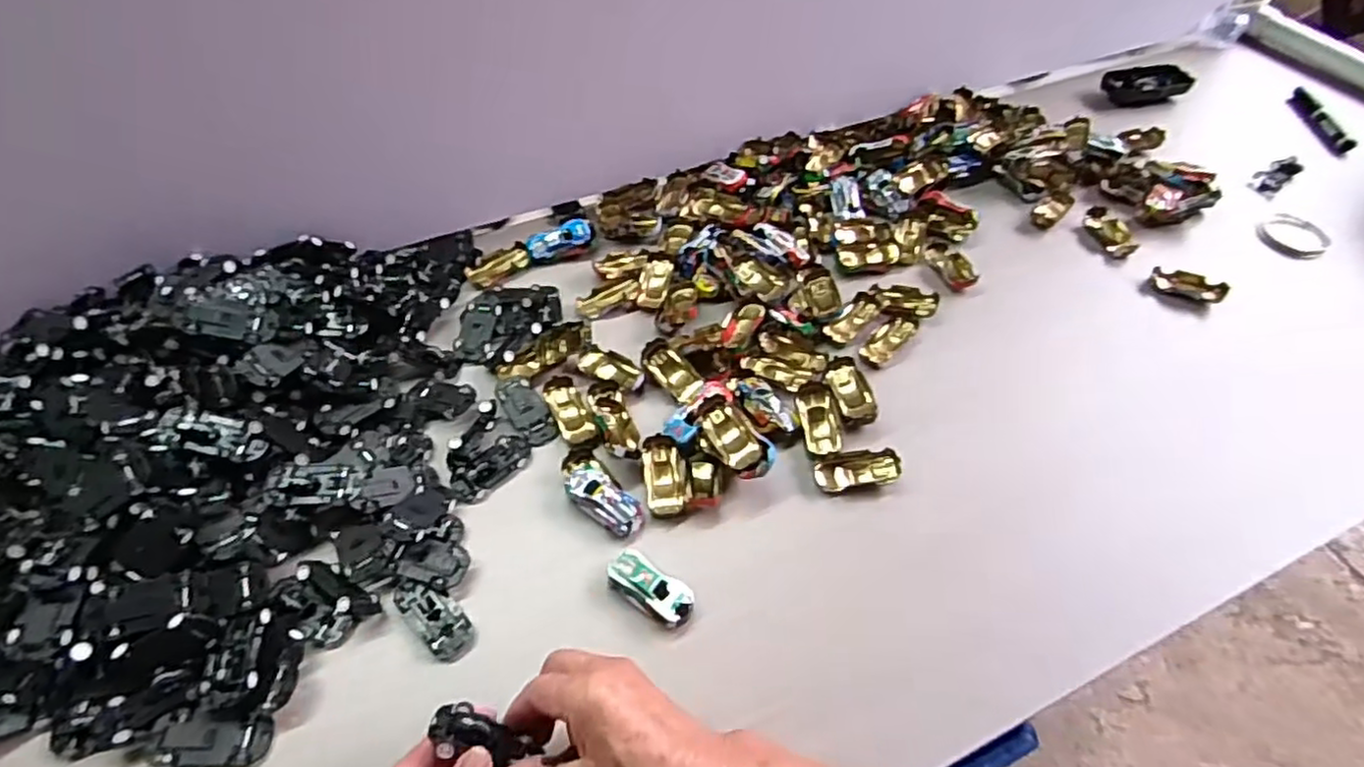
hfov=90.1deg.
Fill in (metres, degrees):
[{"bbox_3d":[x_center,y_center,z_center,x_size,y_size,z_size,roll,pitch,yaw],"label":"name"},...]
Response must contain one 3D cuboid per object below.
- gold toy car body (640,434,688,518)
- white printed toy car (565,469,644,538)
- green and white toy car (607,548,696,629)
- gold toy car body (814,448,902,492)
[{"bbox_3d":[-0.014,0.070,0.522,0.033,0.013,0.063,-1,52,-2],"label":"gold toy car body"},{"bbox_3d":[-0.059,0.086,0.505,0.065,0.016,0.030,33,58,22],"label":"white printed toy car"},{"bbox_3d":[-0.022,0.141,0.470,0.067,0.017,0.029,29,57,21],"label":"green and white toy car"},{"bbox_3d":[0.135,0.067,0.528,0.065,0.018,0.030,-9,53,-8],"label":"gold toy car body"}]

